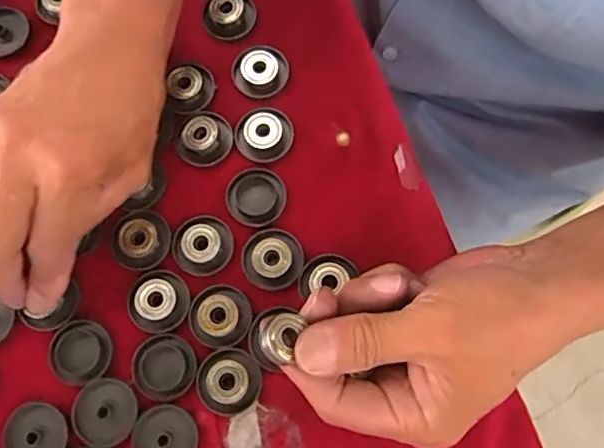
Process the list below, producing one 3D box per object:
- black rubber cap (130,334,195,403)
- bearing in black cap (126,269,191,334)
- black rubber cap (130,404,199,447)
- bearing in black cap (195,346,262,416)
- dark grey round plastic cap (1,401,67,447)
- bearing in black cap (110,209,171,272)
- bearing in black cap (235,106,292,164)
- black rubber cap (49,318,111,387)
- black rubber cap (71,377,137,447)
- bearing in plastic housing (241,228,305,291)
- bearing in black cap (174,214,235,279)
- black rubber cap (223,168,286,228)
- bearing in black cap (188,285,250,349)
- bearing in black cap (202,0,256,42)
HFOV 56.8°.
[{"bbox_3d":[-0.072,0.075,0.292,0.032,0.004,0.032,0,76,1],"label":"black rubber cap"},{"bbox_3d":[-0.077,0.041,0.299,0.031,0.009,0.032,0,76,1],"label":"bearing in black cap"},{"bbox_3d":[-0.070,0.110,0.283,0.033,0.005,0.032,0,76,1],"label":"black rubber cap"},{"bbox_3d":[-0.038,0.081,0.287,0.032,0.010,0.033,0,76,1],"label":"bearing in black cap"},{"bbox_3d":[-0.137,0.109,0.285,0.033,0.004,0.032,0,76,1],"label":"dark grey round plastic cap"},{"bbox_3d":[-0.089,0.009,0.308,0.031,0.007,0.033,0,76,1],"label":"bearing in black cap"},{"bbox_3d":[-0.022,-0.052,0.322,0.033,0.011,0.031,0,76,1],"label":"bearing in black cap"},{"bbox_3d":[-0.118,0.067,0.295,0.032,0.004,0.032,0,76,1],"label":"black rubber cap"},{"bbox_3d":[-0.102,0.097,0.286,0.032,0.004,0.032,0,76,1],"label":"black rubber cap"},{"bbox_3d":[-0.016,0.018,0.304,0.032,0.009,0.033,0,76,1],"label":"bearing in plastic housing"},{"bbox_3d":[-0.055,0.011,0.306,0.032,0.009,0.033,0,76,1],"label":"bearing in black cap"},{"bbox_3d":[-0.026,-0.016,0.317,0.033,0.004,0.033,0,76,1],"label":"black rubber cap"},{"bbox_3d":[-0.044,0.049,0.295,0.032,0.009,0.031,0,76,1],"label":"bearing in black cap"},{"bbox_3d":[-0.044,-0.127,0.340,0.031,0.009,0.026,-2,76,1],"label":"bearing in black cap"}]

